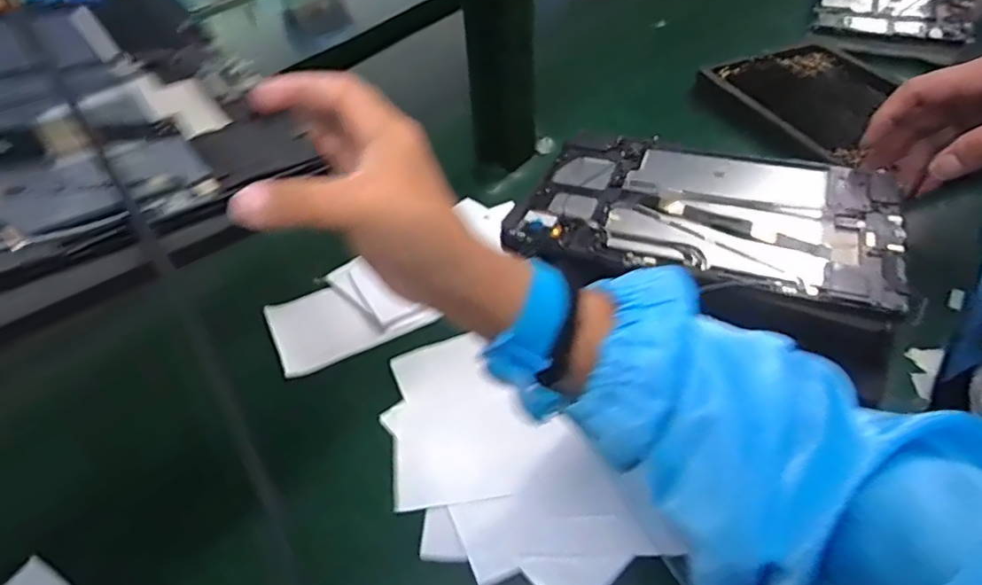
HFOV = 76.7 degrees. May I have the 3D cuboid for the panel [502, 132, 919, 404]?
[{"bbox_3d":[0.149,-0.050,0.433,0.246,0.034,0.173,16,48,18],"label":"panel"}]

